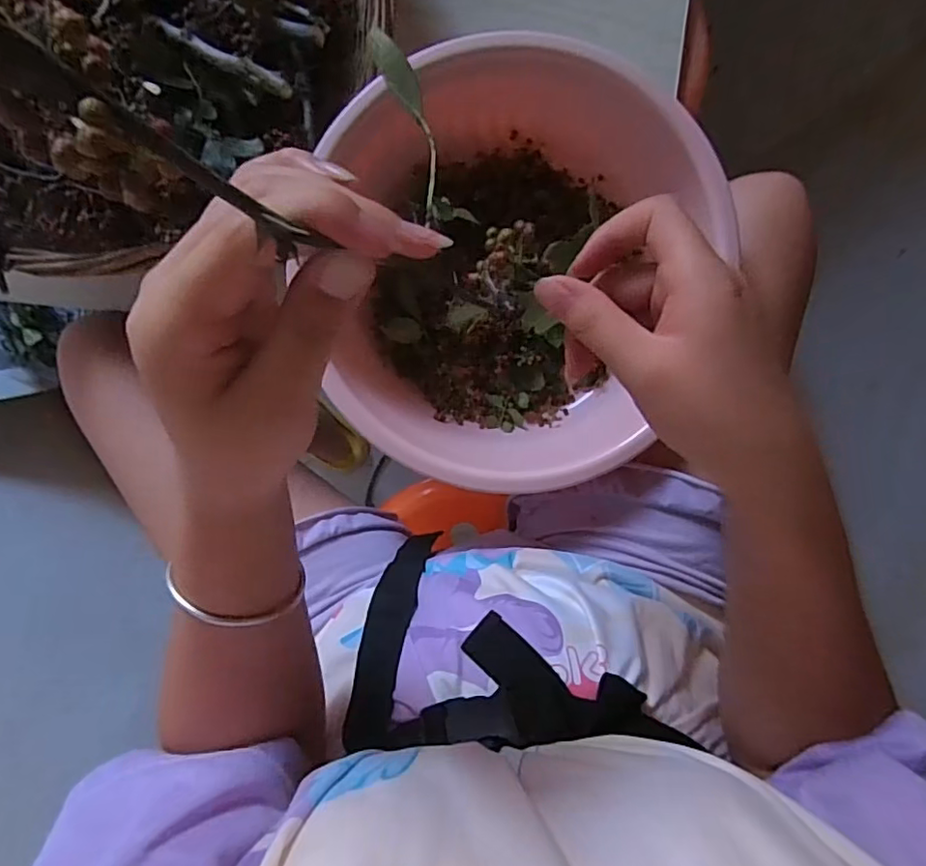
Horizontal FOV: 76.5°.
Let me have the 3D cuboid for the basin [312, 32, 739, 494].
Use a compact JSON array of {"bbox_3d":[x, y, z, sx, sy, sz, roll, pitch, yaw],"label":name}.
[{"bbox_3d":[0.043,-0.120,0.486,0.285,0.153,0.320,-1,88,-5],"label":"basin"}]

